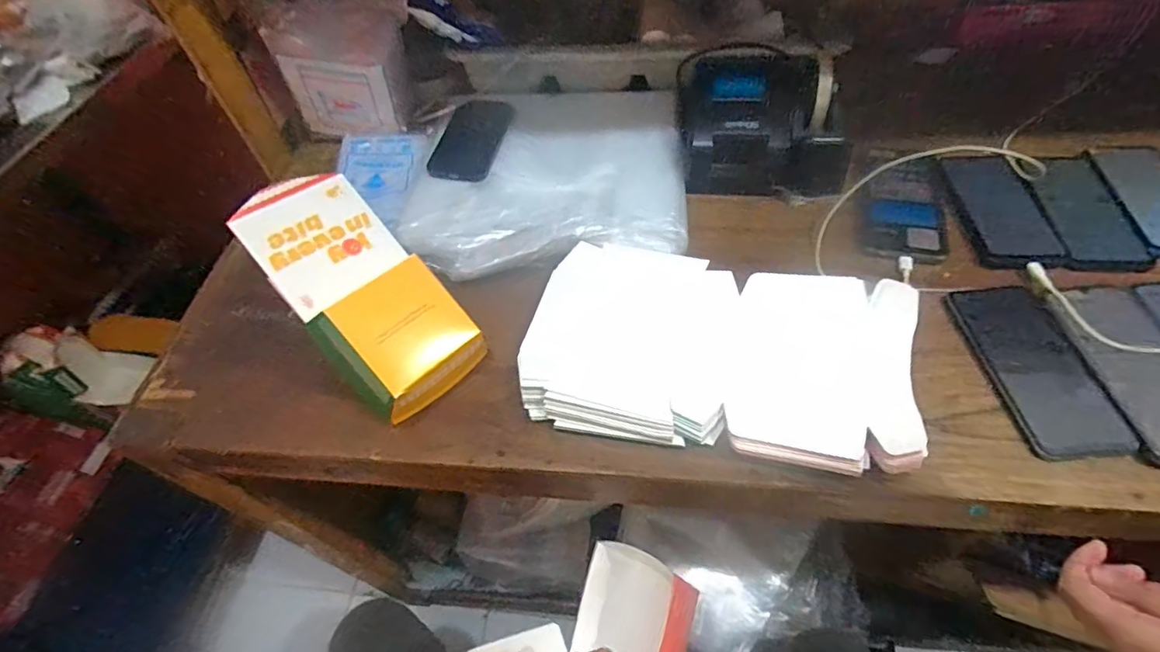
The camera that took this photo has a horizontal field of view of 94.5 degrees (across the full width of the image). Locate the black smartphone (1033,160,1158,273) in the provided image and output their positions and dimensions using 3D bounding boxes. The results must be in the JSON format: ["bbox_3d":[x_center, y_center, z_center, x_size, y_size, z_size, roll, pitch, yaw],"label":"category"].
[{"bbox_3d":[0.523,-0.118,0.556,0.079,0.007,0.156,2,54,7],"label":"black smartphone"}]

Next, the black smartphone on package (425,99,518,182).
[{"bbox_3d":[-0.137,-0.234,0.676,0.076,0.005,0.125,18,74,8],"label":"black smartphone on package"}]

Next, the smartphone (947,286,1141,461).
[{"bbox_3d":[0.389,0.032,0.456,0.078,0.008,0.161,-7,53,0],"label":"smartphone"}]

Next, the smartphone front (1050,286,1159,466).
[{"bbox_3d":[0.472,0.033,0.448,0.076,0.012,0.162,-5,53,2],"label":"smartphone front"}]

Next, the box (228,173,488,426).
[{"bbox_3d":[-0.204,-0.034,0.478,0.123,0.062,0.240,-41,77,-18],"label":"box"}]

